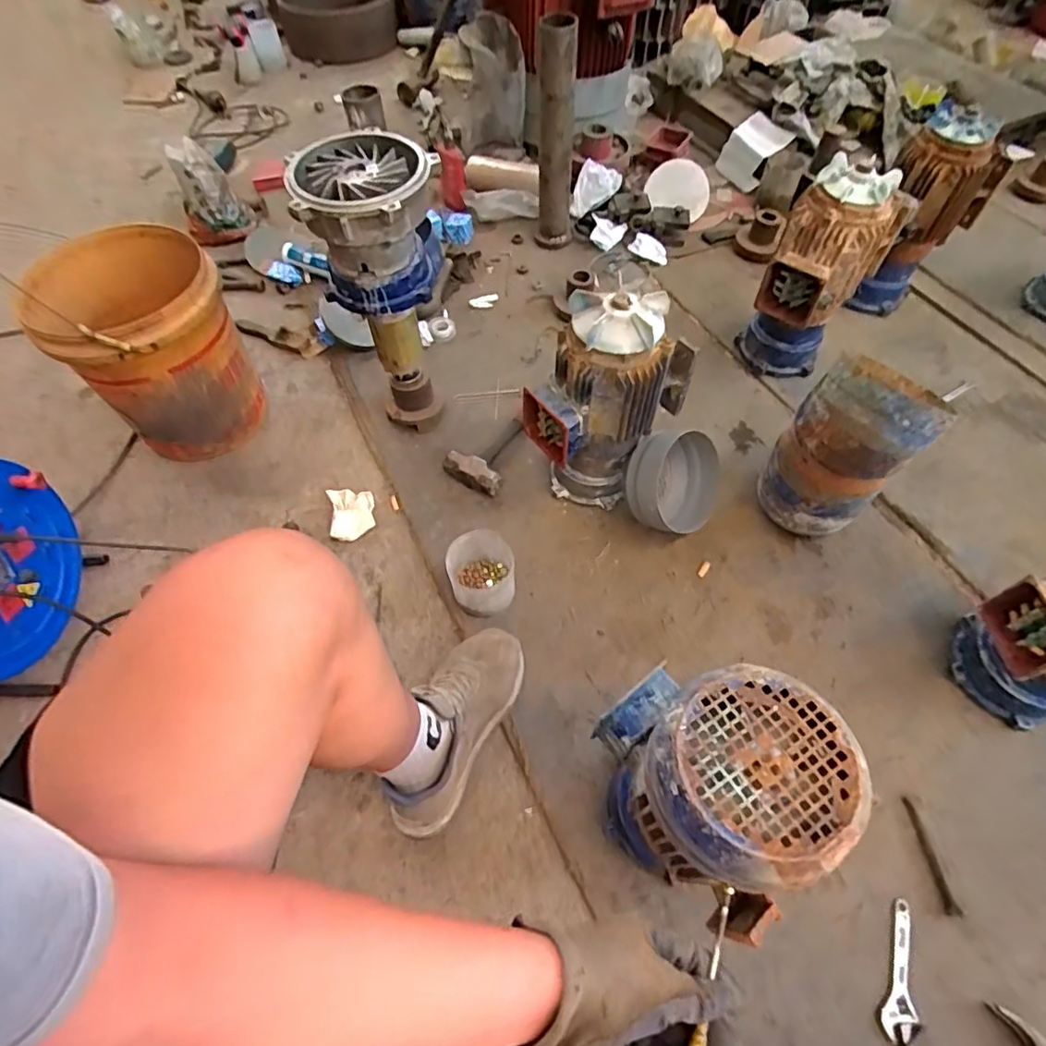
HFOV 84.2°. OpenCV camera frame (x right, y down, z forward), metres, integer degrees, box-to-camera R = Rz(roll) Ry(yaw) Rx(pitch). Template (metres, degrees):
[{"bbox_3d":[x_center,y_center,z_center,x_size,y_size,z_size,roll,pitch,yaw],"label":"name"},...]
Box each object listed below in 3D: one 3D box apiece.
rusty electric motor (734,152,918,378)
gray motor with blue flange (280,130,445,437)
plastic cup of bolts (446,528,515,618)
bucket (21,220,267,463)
[{"bbox_3d":[0.569,-0.469,1.128,0.178,0.385,0.196,30,63,17],"label":"rusty electric motor"},{"bbox_3d":[-0.228,-0.365,1.024,0.198,0.501,0.177,-1,59,-1],"label":"gray motor with blue flange"},{"bbox_3d":[-0.067,0.086,0.955,0.103,0.122,0.106,0,59,0],"label":"plastic cup of bolts"},{"bbox_3d":[-0.690,-0.334,1.112,0.290,0.348,0.328,-32,64,-18],"label":"bucket"}]

